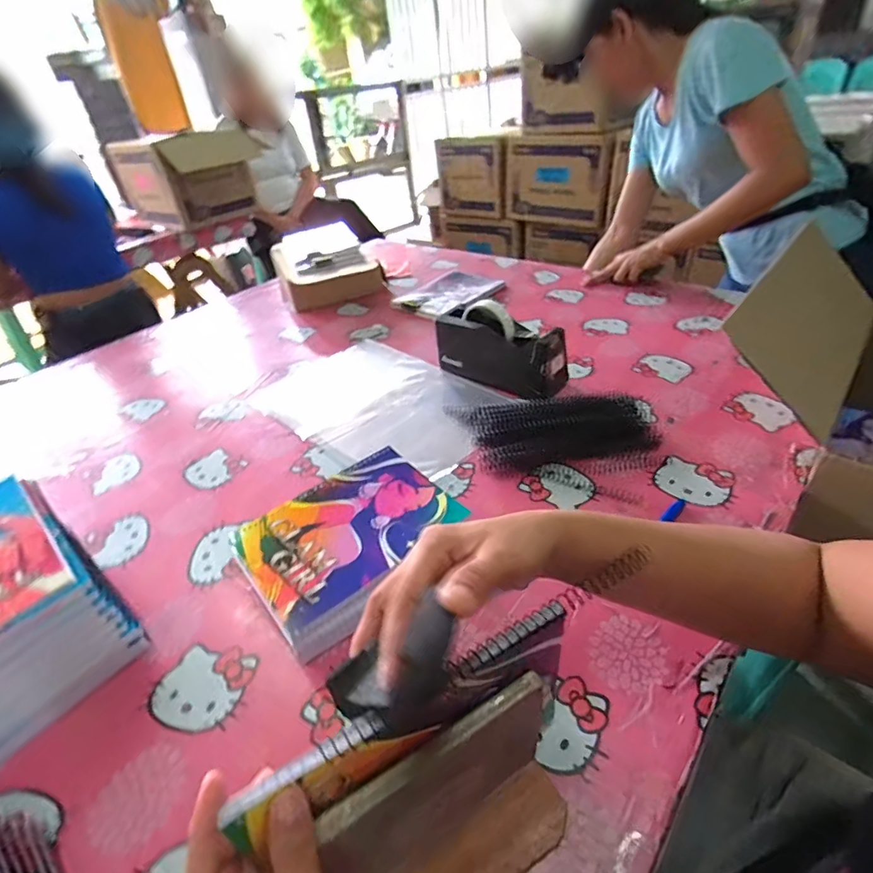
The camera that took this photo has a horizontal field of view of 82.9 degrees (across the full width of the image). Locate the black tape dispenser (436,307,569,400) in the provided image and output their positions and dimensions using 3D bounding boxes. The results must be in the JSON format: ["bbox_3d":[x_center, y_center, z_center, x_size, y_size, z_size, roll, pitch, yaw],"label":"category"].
[{"bbox_3d":[0.097,-0.129,0.764,0.202,0.094,0.073,23,46,34],"label":"black tape dispenser"}]

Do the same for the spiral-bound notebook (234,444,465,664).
[{"bbox_3d":[-0.082,0.110,0.503,0.200,0.066,0.155,-32,44,-29],"label":"spiral-bound notebook"}]

